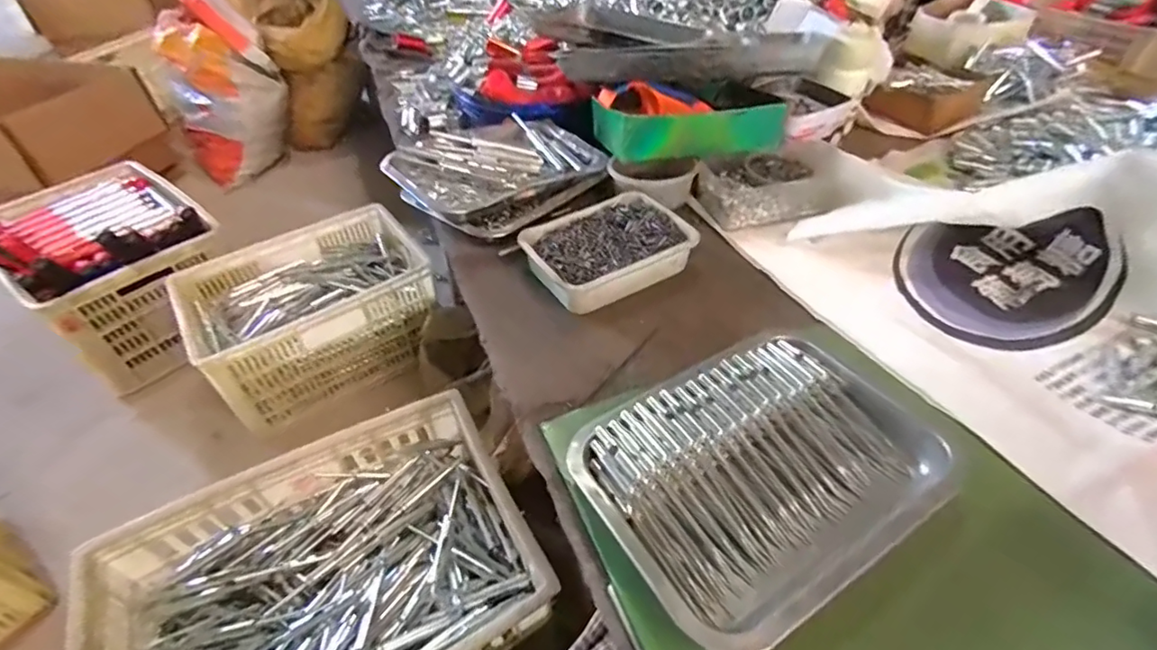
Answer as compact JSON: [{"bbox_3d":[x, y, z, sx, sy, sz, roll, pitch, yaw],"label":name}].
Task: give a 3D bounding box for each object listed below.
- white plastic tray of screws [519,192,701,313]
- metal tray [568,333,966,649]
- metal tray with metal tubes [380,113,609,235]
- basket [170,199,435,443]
[{"bbox_3d":[0.034,-0.088,0.622,0.174,0.041,0.128,-23,49,-19],"label":"white plastic tray of screws"},{"bbox_3d":[0.144,0.105,0.415,0.264,0.047,0.188,-24,49,-20],"label":"metal tray"},{"bbox_3d":[-0.104,-0.205,0.724,0.201,0.067,0.260,33,55,30],"label":"metal tray with metal tubes"},{"bbox_3d":[-0.571,-0.028,1.219,0.475,0.235,0.316,-27,50,-23],"label":"basket"}]

